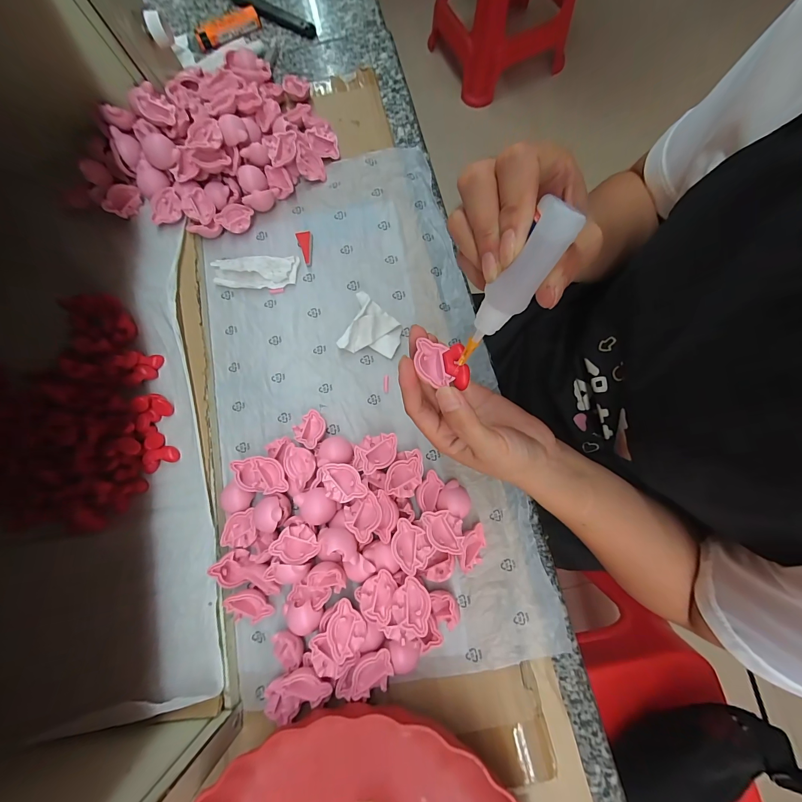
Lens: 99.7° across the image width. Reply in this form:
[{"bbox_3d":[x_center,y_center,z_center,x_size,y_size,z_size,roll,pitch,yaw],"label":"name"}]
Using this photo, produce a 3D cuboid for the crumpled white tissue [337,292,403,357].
[{"bbox_3d":[-0.025,-0.066,0.307,0.050,0.022,0.049,19,80,7],"label":"crumpled white tissue"}]

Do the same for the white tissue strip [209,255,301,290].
[{"bbox_3d":[-0.144,-0.127,0.332,0.083,0.011,0.030,1,78,4],"label":"white tissue strip"}]

